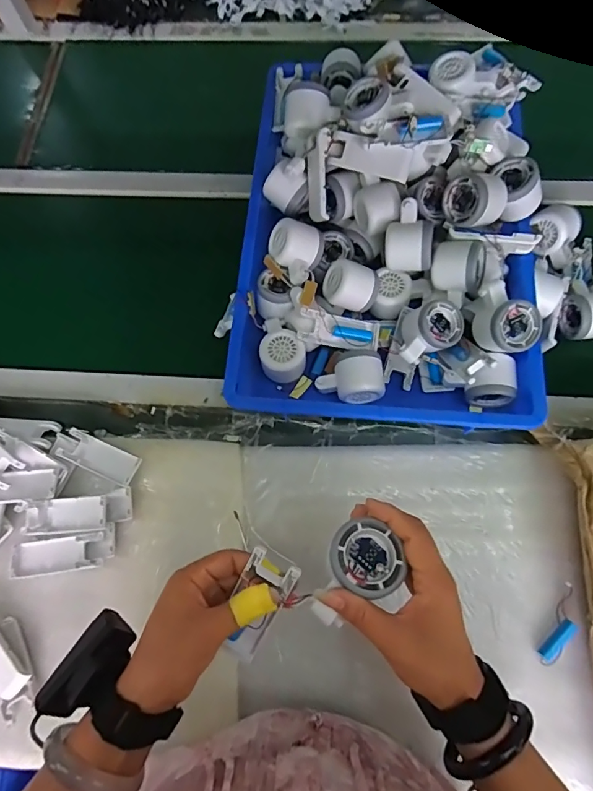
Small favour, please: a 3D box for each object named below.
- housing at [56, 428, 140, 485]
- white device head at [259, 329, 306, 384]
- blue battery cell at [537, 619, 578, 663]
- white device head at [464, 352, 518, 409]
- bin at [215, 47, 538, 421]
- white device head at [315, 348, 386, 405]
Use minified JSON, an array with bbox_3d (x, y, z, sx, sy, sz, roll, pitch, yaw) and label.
[{"bbox_3d":[-0.244,0.079,0.557,0.101,0.021,0.038,21,74,9],"label":"housing"},{"bbox_3d":[-0.017,-0.048,0.571,0.055,0.047,0.058,-1,72,2],"label":"white device head"},{"bbox_3d":[0.280,0.263,0.477,0.016,0.016,0.048,41,78,14],"label":"blue battery cell"},{"bbox_3d":[0.238,-0.019,0.541,0.056,0.051,0.056,11,73,6],"label":"white device head"},{"bbox_3d":[0.121,-0.228,0.575,0.370,0.144,0.524,4,72,4],"label":"bin"},{"bbox_3d":[0.067,-0.019,0.555,0.081,0.048,0.063,-7,72,0],"label":"white device head"}]

